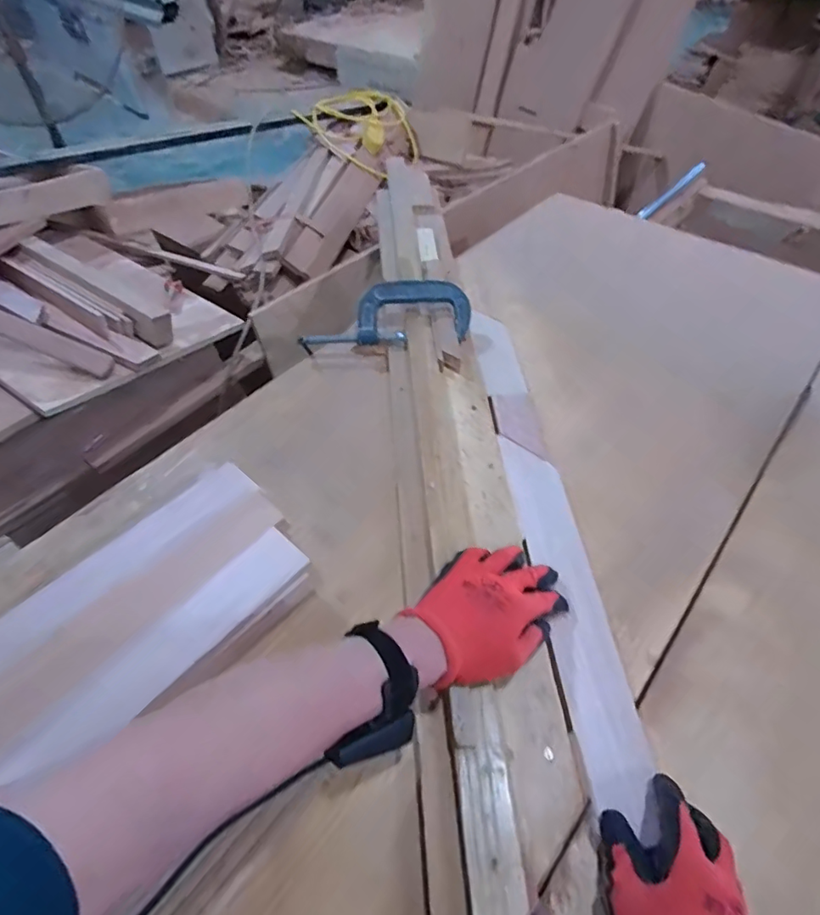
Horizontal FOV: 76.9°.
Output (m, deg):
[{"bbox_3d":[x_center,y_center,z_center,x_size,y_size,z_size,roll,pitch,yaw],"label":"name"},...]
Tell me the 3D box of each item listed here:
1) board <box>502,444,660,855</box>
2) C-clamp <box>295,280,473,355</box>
[{"bbox_3d":[0.166,0.136,0.545,0.063,0.014,0.392,-3,49,-3],"label":"board"},{"bbox_3d":[-0.037,-0.217,0.794,0.255,0.036,0.097,-5,86,0],"label":"C-clamp"}]

